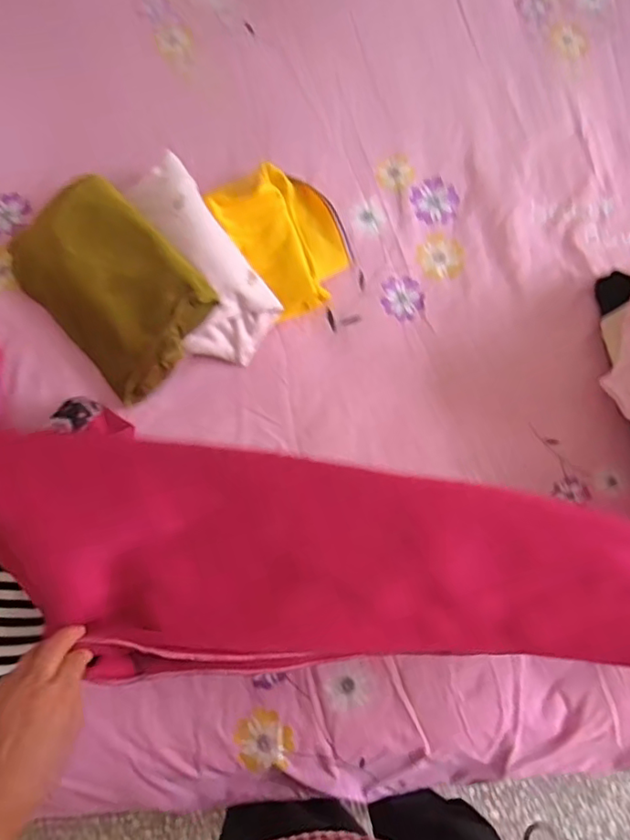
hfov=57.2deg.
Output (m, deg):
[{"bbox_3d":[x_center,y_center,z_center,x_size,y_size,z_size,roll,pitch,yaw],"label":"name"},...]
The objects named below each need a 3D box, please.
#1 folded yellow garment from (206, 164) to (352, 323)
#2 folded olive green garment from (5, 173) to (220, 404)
[{"bbox_3d":[-0.037,-0.245,0.779,0.137,0.036,0.199,-29,80,-7],"label":"folded yellow garment"},{"bbox_3d":[-0.264,-0.175,0.738,0.262,0.035,0.175,46,102,5],"label":"folded olive green garment"}]

